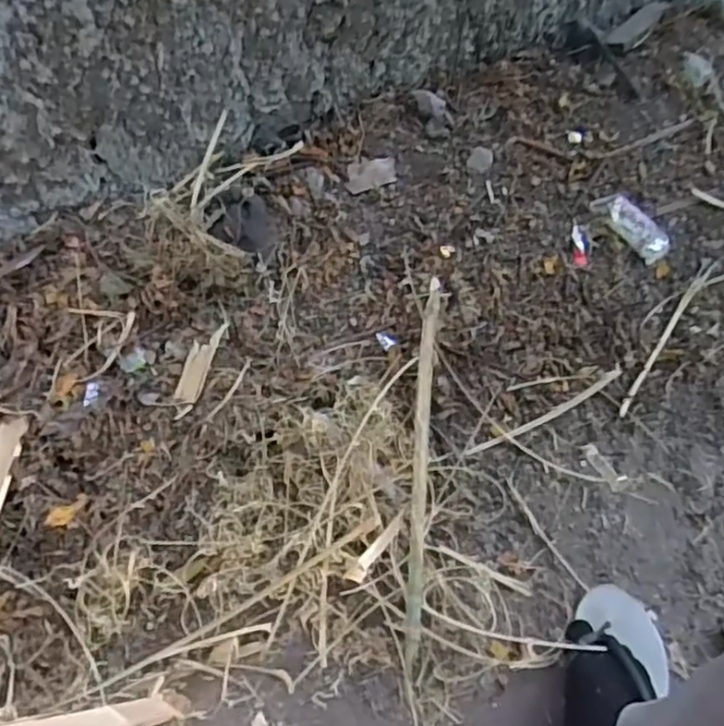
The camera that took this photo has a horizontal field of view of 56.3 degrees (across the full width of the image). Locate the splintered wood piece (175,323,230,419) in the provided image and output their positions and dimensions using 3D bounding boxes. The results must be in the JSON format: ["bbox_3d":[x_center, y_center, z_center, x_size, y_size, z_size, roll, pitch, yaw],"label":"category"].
[{"bbox_3d":[-0.206,0.006,0.843,0.032,0.007,0.130,17,71,10],"label":"splintered wood piece"}]

